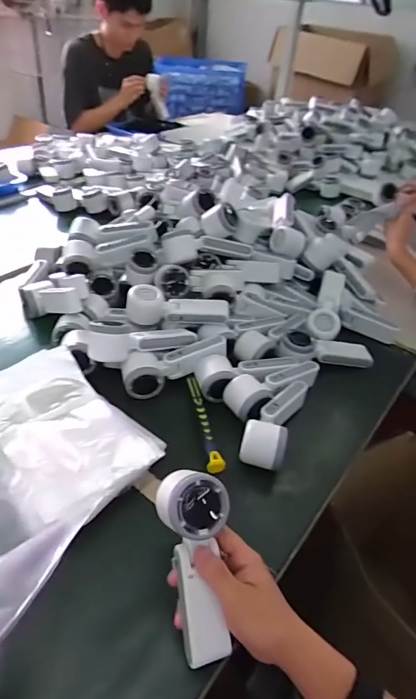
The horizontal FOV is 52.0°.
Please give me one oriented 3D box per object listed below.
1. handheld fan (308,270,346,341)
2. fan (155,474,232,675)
[{"bbox_3d":[0.221,-0.089,0.780,0.050,0.042,0.165,15,60,9],"label":"handheld fan"},{"bbox_3d":[-0.011,0.202,0.398,0.064,0.044,0.166,-4,83,-12],"label":"fan"}]

